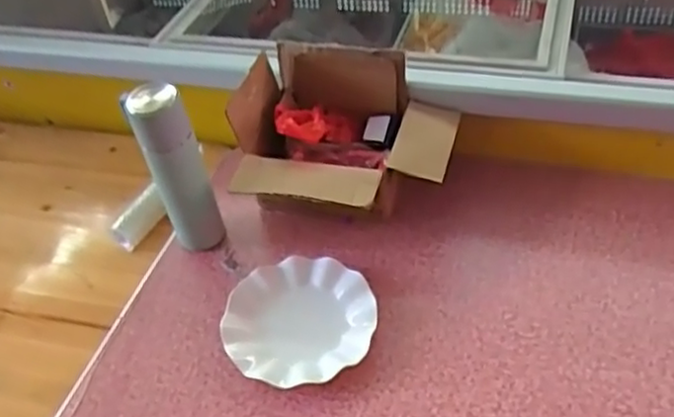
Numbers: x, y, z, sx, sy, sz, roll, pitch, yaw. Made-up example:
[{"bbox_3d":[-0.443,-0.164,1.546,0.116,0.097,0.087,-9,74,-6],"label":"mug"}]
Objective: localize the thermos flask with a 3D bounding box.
[{"bbox_3d":[-0.200,-0.042,0.845,0.066,0.256,0.058,-18,45,-10],"label":"thermos flask"}]

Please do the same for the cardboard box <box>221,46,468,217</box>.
[{"bbox_3d":[0.013,-0.079,0.911,0.271,0.191,0.226,7,47,15],"label":"cardboard box"}]

